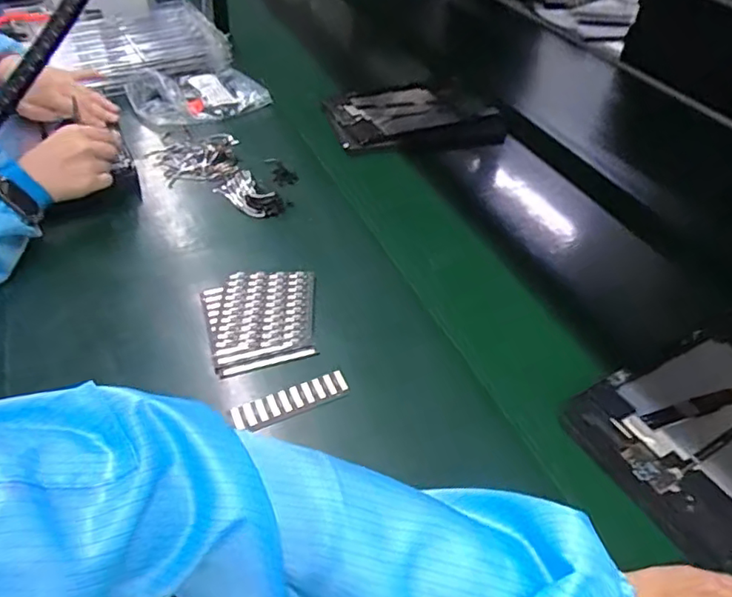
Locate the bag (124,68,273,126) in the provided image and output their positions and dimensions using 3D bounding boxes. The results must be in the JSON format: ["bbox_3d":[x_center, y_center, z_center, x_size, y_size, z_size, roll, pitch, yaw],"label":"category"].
[{"bbox_3d":[-0.260,-0.318,0.868,0.187,0.041,0.147,-25,50,-27],"label":"bag"}]

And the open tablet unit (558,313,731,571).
[{"bbox_3d":[0.292,0.095,0.463,0.249,0.015,0.147,-22,49,-25],"label":"open tablet unit"}]

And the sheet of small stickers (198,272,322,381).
[{"bbox_3d":[-0.097,0.017,0.546,0.106,0.009,0.120,-11,45,-15],"label":"sheet of small stickers"}]

